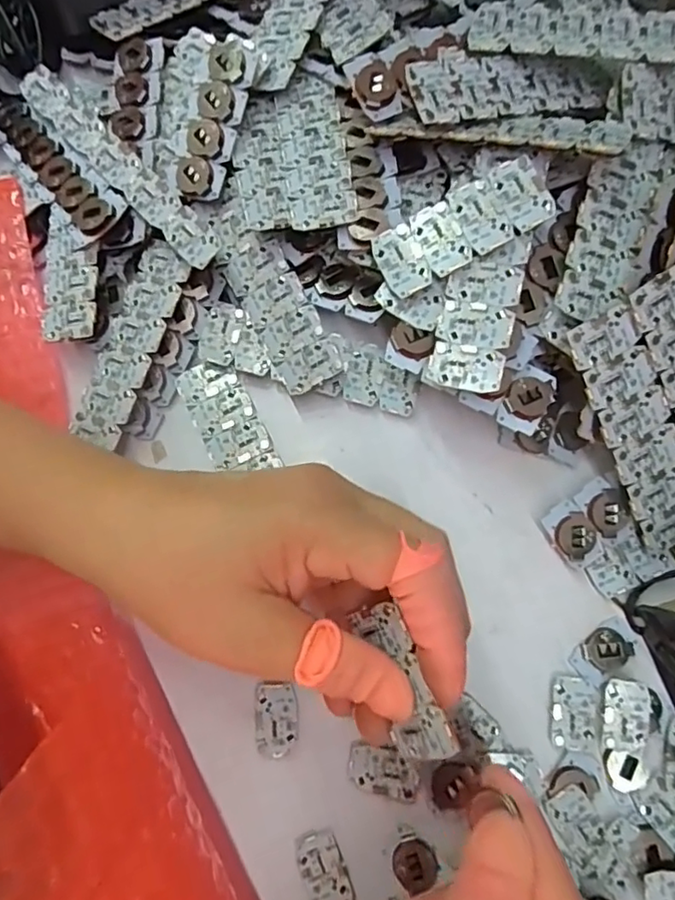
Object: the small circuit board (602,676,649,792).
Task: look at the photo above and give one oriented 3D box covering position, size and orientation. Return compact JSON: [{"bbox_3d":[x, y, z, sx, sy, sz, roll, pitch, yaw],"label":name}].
[{"bbox_3d":[0.123,0.121,0.245,0.019,0.004,0.044,3,80,2],"label":"small circuit board"}]

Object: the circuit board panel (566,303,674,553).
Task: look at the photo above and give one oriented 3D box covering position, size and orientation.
[{"bbox_3d":[0.127,-0.006,0.243,0.029,0.004,0.106,-29,104,-4],"label":"circuit board panel"}]

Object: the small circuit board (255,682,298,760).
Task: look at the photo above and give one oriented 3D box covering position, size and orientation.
[{"bbox_3d":[-0.027,0.119,0.255,0.019,0.004,0.030,-2,80,1],"label":"small circuit board"}]

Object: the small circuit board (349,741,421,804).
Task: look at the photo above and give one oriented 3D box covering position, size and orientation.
[{"bbox_3d":[0.020,0.138,0.249,0.031,0.004,0.019,13,80,4],"label":"small circuit board"}]

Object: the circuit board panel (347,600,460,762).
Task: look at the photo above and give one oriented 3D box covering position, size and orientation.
[{"bbox_3d":[0.023,0.082,0.206,0.004,0.026,0.053,-12,74,-45],"label":"circuit board panel"}]

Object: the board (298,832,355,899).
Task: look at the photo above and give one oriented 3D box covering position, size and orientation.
[{"bbox_3d":[-0.005,0.178,0.242,0.017,0.004,0.032,-23,80,-3],"label":"board"}]

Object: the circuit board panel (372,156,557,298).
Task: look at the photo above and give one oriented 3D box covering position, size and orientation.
[{"bbox_3d":[0.051,-0.092,0.241,0.071,0.005,0.028,-26,80,10],"label":"circuit board panel"}]

